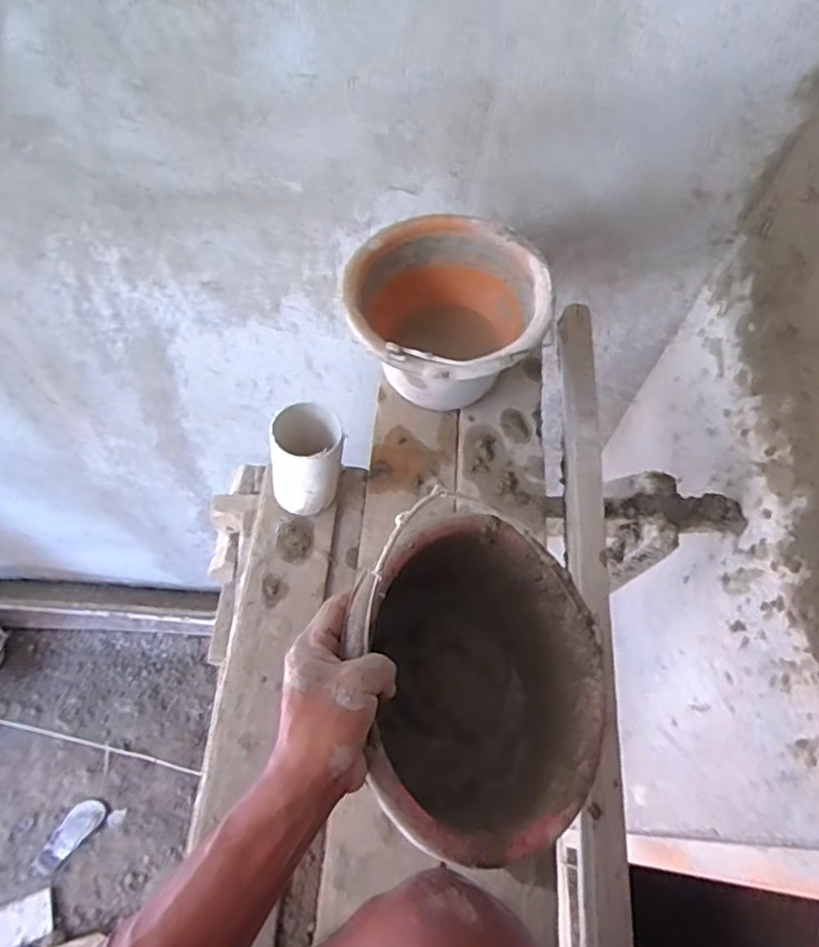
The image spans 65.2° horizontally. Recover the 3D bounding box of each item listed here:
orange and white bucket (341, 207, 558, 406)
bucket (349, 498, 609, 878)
[{"bbox_3d":[0.046,-0.185,0.852,0.243,0.169,0.263,2,62,-3],"label":"orange and white bucket"},{"bbox_3d":[0.022,0.176,0.554,0.256,0.170,0.250,26,60,-30],"label":"bucket"}]

